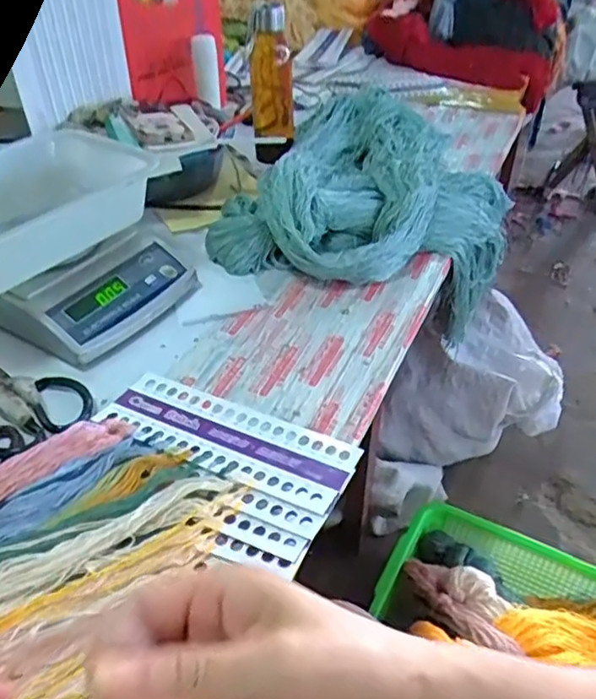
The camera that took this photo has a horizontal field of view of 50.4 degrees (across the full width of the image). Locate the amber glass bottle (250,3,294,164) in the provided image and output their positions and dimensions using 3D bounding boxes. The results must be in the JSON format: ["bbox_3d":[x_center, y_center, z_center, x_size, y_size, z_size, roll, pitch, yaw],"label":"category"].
[{"bbox_3d":[-0.039,-0.401,0.974,0.065,0.217,0.052,-3,41,-4],"label":"amber glass bottle"}]

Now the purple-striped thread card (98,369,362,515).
[{"bbox_3d":[-0.067,0.078,0.580,0.240,0.005,0.084,17,38,22],"label":"purple-striped thread card"}]

